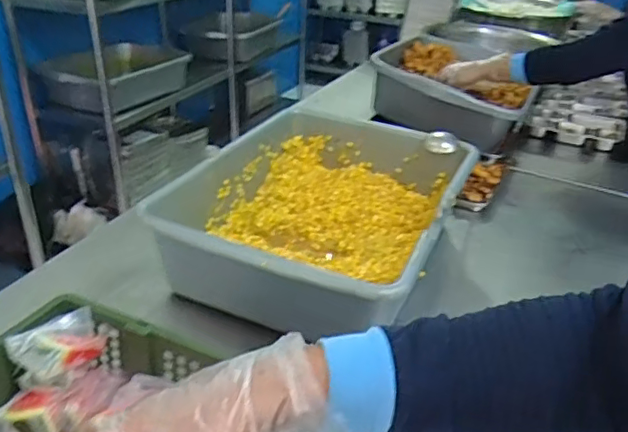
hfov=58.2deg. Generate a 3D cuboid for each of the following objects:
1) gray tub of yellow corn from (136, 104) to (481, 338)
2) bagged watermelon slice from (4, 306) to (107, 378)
[{"bbox_3d":[0.022,-0.006,1.038,0.436,0.159,0.564,13,31,22],"label":"gray tub of yellow corn"},{"bbox_3d":[-0.287,0.147,0.645,0.070,0.041,0.098,19,33,30],"label":"bagged watermelon slice"}]

